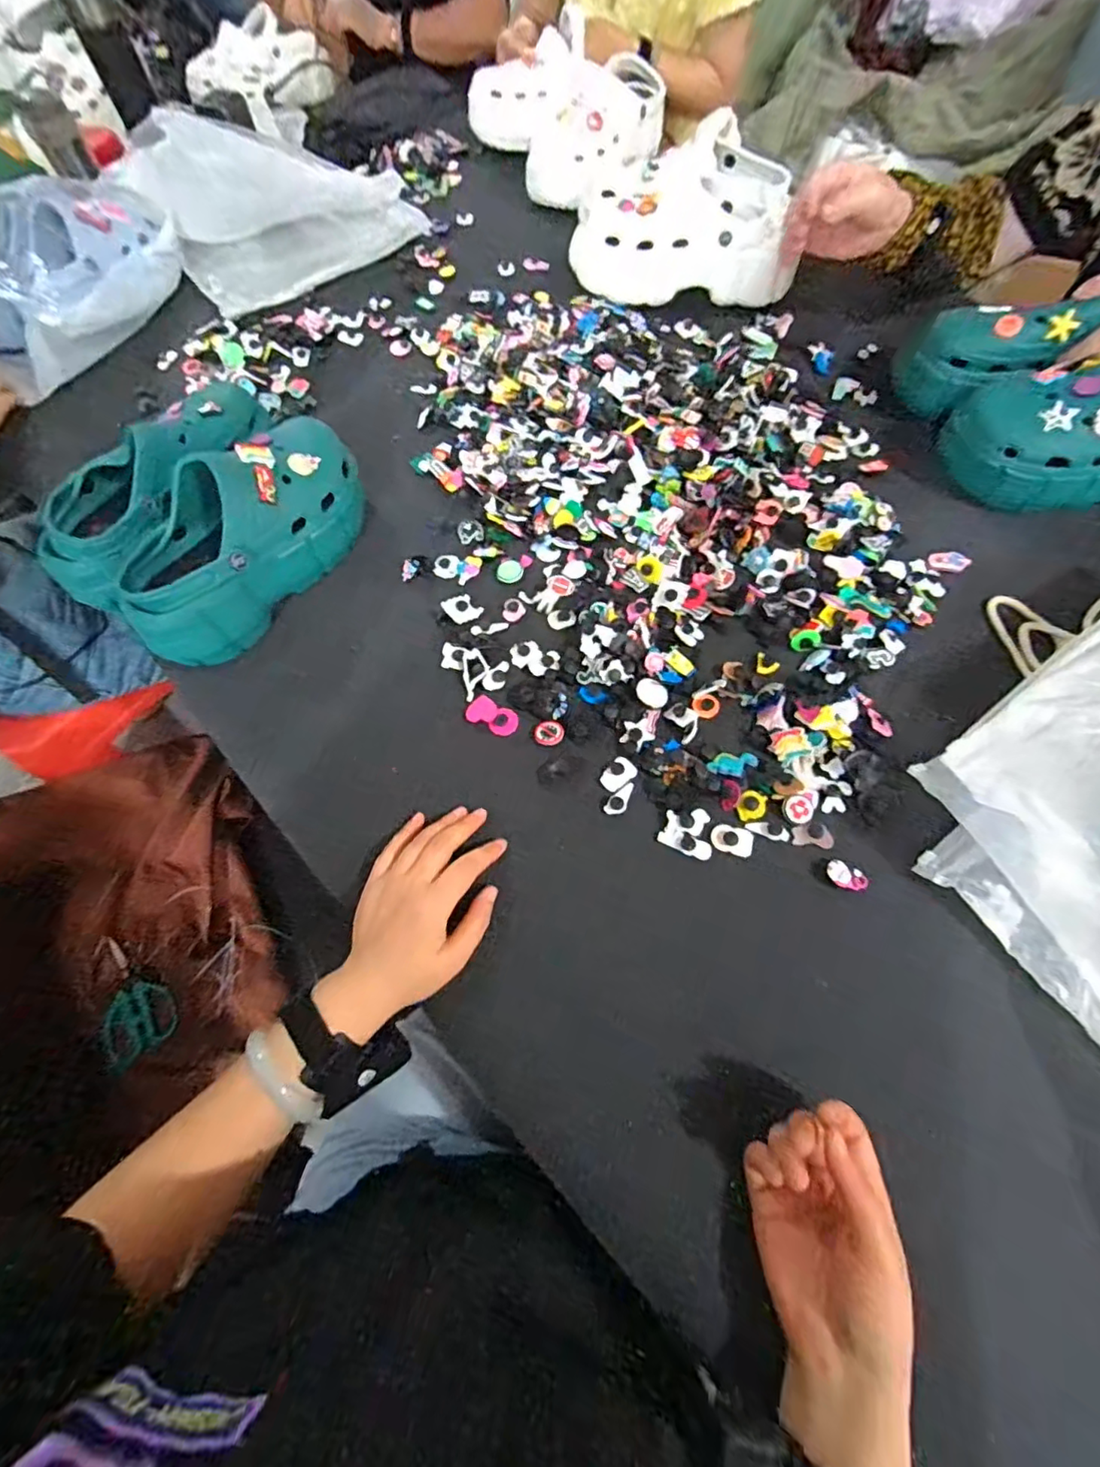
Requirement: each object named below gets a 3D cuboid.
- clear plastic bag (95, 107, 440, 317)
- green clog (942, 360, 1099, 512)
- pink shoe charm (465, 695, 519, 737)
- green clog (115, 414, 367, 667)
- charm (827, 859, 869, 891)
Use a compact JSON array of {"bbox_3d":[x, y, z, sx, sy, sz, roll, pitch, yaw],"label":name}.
[{"bbox_3d":[-0.348,-0.684,0.737,0.344,0.131,0.168,-13,66,-3],"label":"clear plastic bag"},{"bbox_3d":[0.521,-0.283,0.548,0.251,0.103,0.103,3,67,7],"label":"green clog"},{"bbox_3d":[-0.050,-0.015,0.504,0.047,0.004,0.027,27,70,14],"label":"pink shoe charm"},{"bbox_3d":[-0.281,-0.186,0.531,0.106,0.102,0.260,34,74,17],"label":"green clog"},{"bbox_3d":[0.223,0.107,0.432,0.030,0.007,0.018,21,69,12],"label":"charm"}]

